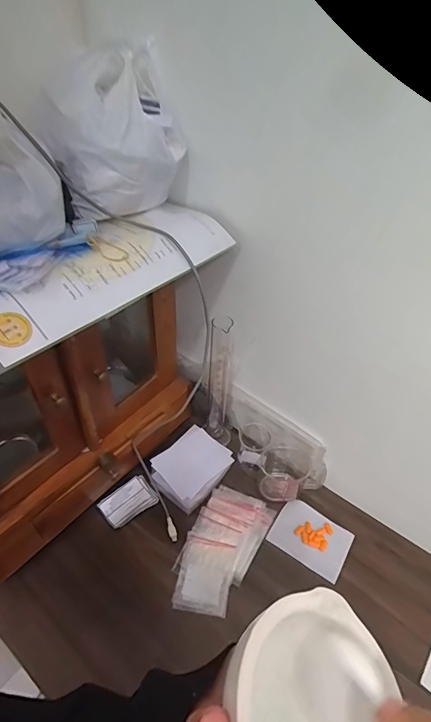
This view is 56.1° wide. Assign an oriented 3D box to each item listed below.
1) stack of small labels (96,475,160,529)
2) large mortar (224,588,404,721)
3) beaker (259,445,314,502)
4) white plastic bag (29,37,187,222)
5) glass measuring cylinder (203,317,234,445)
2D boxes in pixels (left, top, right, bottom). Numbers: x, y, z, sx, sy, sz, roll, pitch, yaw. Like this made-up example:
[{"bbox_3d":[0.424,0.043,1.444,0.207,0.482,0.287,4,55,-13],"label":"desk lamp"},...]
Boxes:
[{"bbox_3d":[-0.137,0.220,0.638,0.082,0.008,0.054,-30,52,-29],"label":"stack of small labels"},{"bbox_3d":[0.043,0.188,0.215,0.100,0.065,0.100,15,48,-18],"label":"large mortar"},{"bbox_3d":[0.113,0.176,0.649,0.074,0.068,0.068,0,44,-2],"label":"beaker"},{"bbox_3d":[-0.107,-0.237,0.431,0.097,0.143,0.121,31,51,27],"label":"white plastic bag"},{"bbox_3d":[0.008,0.035,0.655,0.040,0.262,0.041,7,44,5],"label":"glass measuring cylinder"}]

